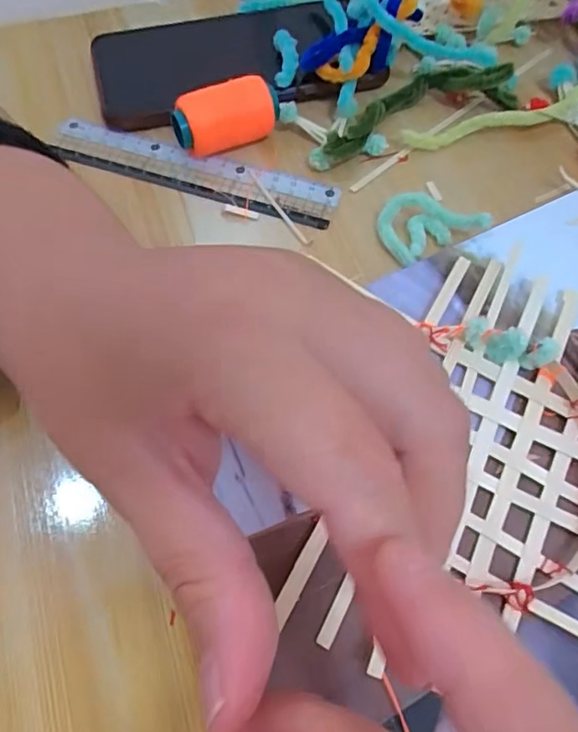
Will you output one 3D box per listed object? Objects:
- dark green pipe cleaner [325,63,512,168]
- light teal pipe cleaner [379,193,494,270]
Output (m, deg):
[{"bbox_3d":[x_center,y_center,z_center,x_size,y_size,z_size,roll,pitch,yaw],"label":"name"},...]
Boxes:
[{"bbox_3d":[0.066,-0.144,0.287,0.112,0.023,0.040,-19,66,-10],"label":"dark green pipe cleaner"},{"bbox_3d":[0.068,-0.071,0.255,0.045,0.010,0.033,-25,67,-13],"label":"light teal pipe cleaner"}]

